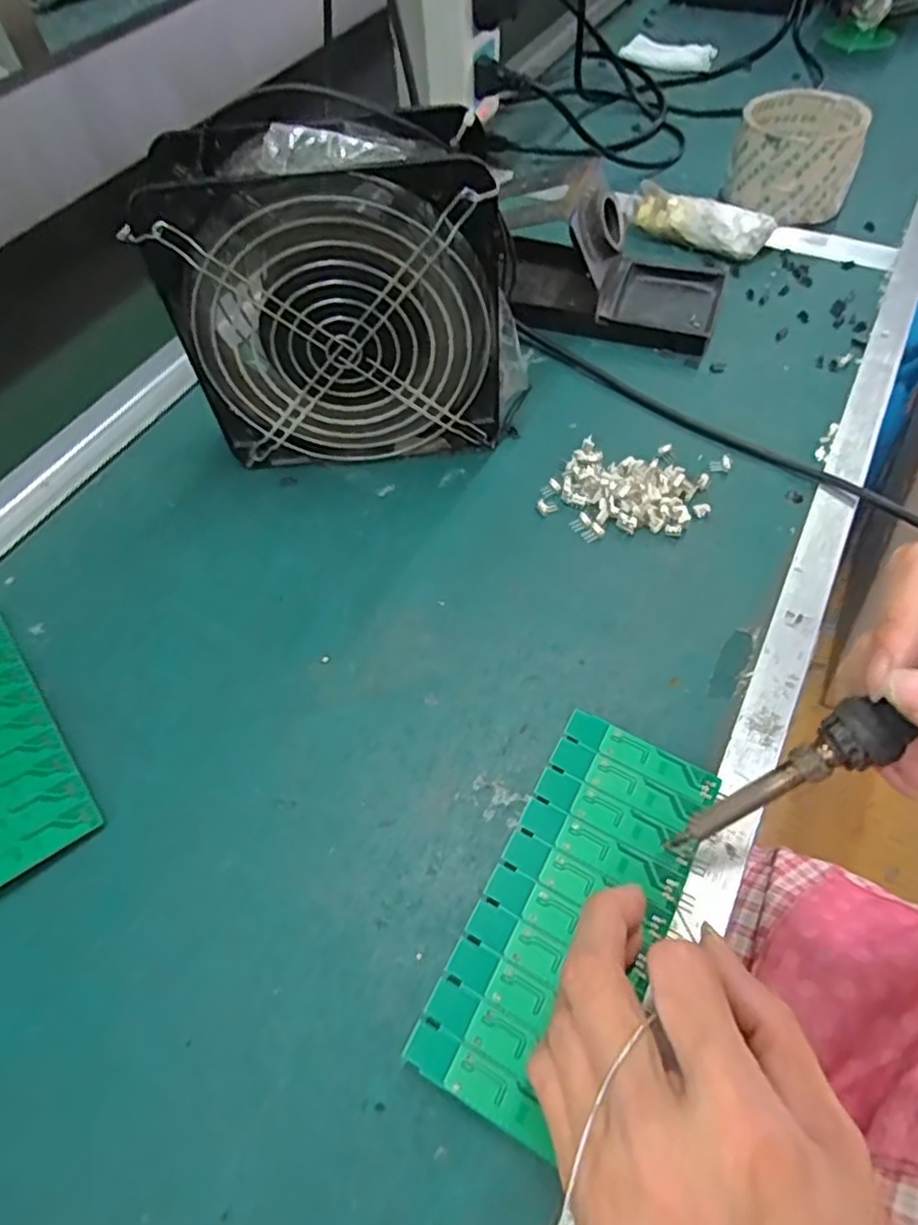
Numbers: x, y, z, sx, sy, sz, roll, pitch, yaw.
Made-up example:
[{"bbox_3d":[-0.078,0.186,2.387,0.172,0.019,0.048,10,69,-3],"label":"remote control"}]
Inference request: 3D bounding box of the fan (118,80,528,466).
[{"bbox_3d":[-0.053,-0.151,0.327,0.157,0.157,0.055,-4,57,2],"label":"fan"}]

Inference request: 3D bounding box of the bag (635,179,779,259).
[{"bbox_3d":[0.167,-0.270,0.462,0.095,0.032,0.017,30,64,21],"label":"bag"}]

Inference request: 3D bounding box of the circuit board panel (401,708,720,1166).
[{"bbox_3d":[0.042,0.104,0.239,0.061,0.004,0.137,26,62,14],"label":"circuit board panel"}]

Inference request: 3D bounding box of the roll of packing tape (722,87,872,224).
[{"bbox_3d":[0.243,-0.329,0.484,0.083,0.058,0.082,17,60,14],"label":"roll of packing tape"}]

